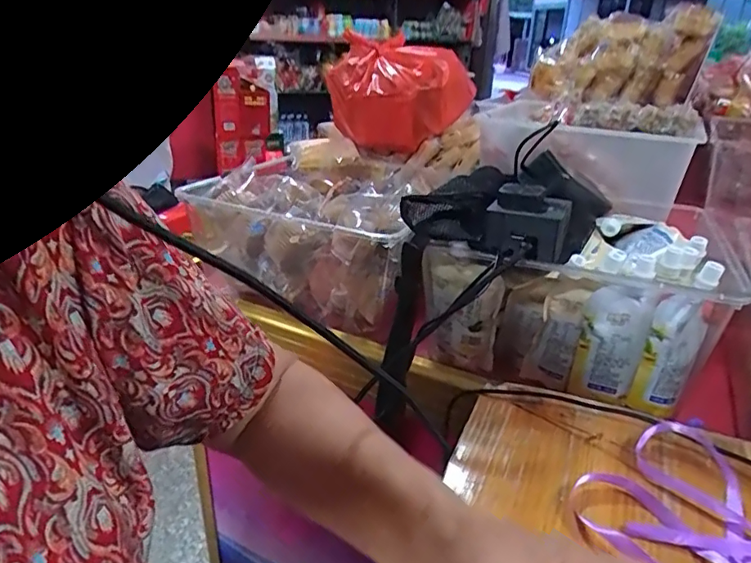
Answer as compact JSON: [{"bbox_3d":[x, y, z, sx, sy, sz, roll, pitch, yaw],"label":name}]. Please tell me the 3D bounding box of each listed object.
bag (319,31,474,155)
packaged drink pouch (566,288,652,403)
[{"bbox_3d":[0.033,-0.288,0.860,0.179,0.170,0.183,15,27,24],"label":"bag"},{"bbox_3d":[0.220,0.060,0.504,0.055,0.108,0.029,10,26,21],"label":"packaged drink pouch"}]

